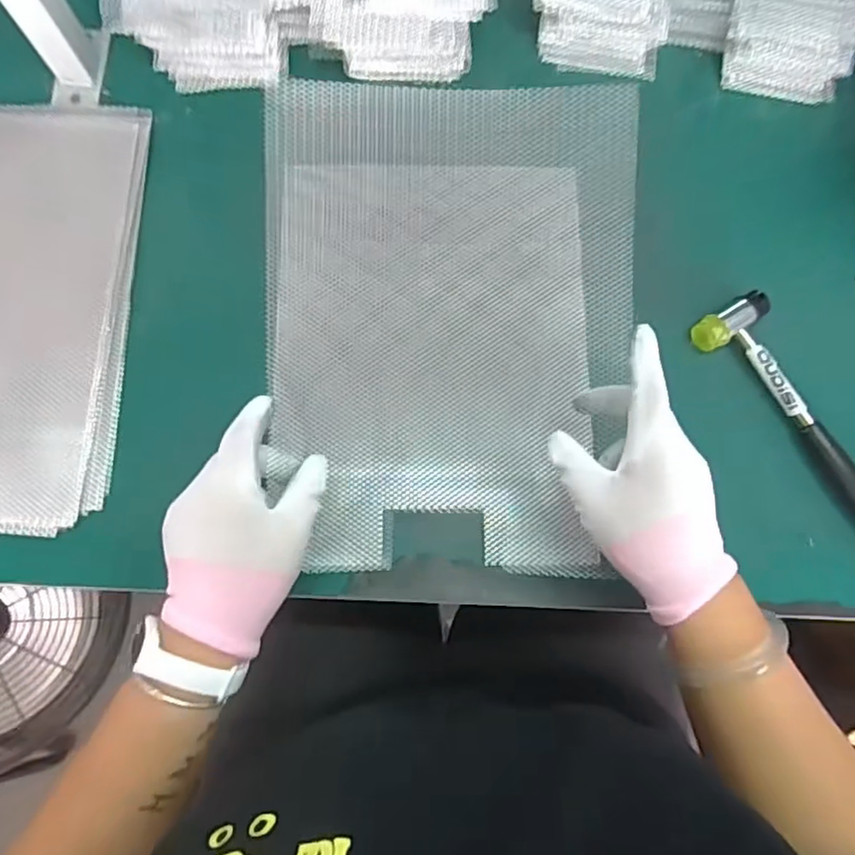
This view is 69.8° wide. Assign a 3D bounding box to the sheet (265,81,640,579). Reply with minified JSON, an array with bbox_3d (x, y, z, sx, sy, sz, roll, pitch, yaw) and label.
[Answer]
[{"bbox_3d":[0.016,-0.063,0.431,0.242,0.033,0.332,0,97,-2],"label":"sheet"}]

